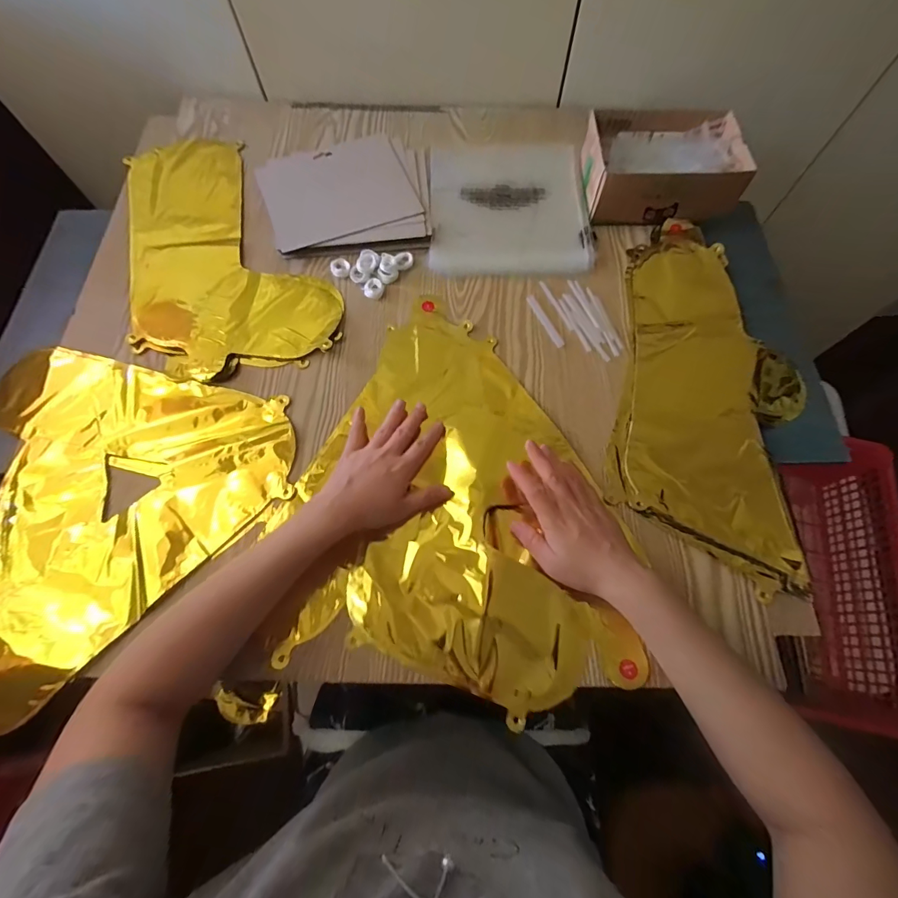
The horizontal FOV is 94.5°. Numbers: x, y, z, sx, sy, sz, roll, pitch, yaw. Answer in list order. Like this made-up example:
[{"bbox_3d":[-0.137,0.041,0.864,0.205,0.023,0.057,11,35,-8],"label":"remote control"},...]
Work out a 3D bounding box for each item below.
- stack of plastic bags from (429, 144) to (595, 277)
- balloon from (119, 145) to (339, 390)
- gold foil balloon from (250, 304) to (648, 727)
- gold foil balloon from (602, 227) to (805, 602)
[{"bbox_3d":[0.080,-0.335,0.565,0.203,0.012,0.232,-1,68,0],"label":"stack of plastic bags"},{"bbox_3d":[-0.306,-0.265,0.542,0.225,0.014,0.412,-23,70,-8],"label":"balloon"},{"bbox_3d":[0.024,0.029,0.433,0.335,0.019,0.387,11,69,5],"label":"gold foil balloon"},{"bbox_3d":[0.297,-0.076,0.474,0.202,0.036,0.424,12,69,5],"label":"gold foil balloon"}]

